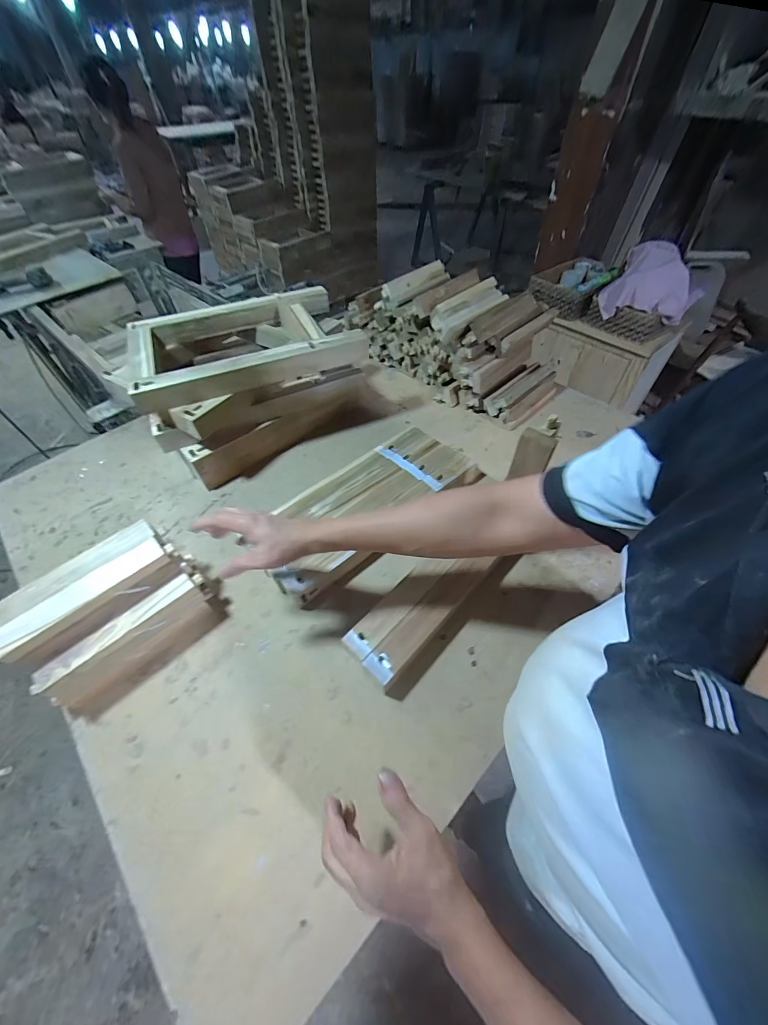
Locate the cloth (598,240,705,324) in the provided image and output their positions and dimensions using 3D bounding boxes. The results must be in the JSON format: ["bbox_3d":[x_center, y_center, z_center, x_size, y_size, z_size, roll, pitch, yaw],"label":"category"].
[{"bbox_3d":[1.007,-0.847,1.365,0.302,0.174,0.281,32,59,24],"label":"cloth"}]

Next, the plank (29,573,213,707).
[{"bbox_3d":[-0.371,0.188,0.554,0.048,0.080,0.230,36,61,26],"label":"plank"}]

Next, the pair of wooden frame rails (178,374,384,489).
[{"bbox_3d":[-0.203,-0.214,0.854,0.489,0.133,0.062,-31,53,-24],"label":"pair of wooden frame rails"}]

